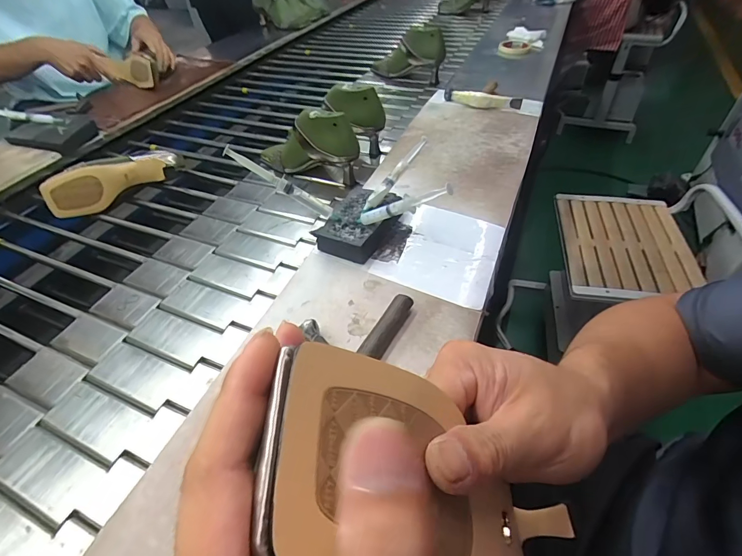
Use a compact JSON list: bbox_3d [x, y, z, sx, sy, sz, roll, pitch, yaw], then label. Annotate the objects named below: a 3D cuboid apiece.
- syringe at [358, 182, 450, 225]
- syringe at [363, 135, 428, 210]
[{"bbox_3d":[0.036,-0.090,0.489,0.145,0.021,0.013,-13,38,37],"label":"syringe"},{"bbox_3d":[0.039,-0.153,0.562,0.016,0.021,0.141,33,79,30],"label":"syringe"}]

